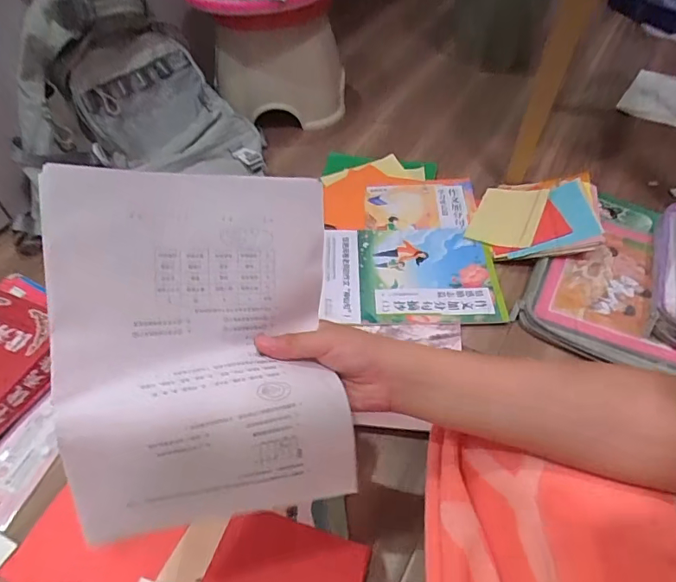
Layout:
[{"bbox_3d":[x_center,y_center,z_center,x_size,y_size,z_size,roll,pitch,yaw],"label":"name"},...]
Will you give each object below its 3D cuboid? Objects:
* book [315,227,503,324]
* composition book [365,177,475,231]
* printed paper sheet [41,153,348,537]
[{"bbox_3d":[0.101,-0.033,0.699,0.241,0.016,0.188,-2,48,4],"label":"book"},{"bbox_3d":[0.134,-0.145,0.803,0.174,0.017,0.119,0,51,4],"label":"composition book"},{"bbox_3d":[-0.094,0.038,0.351,0.192,0.028,0.247,-5,84,-21],"label":"printed paper sheet"}]

